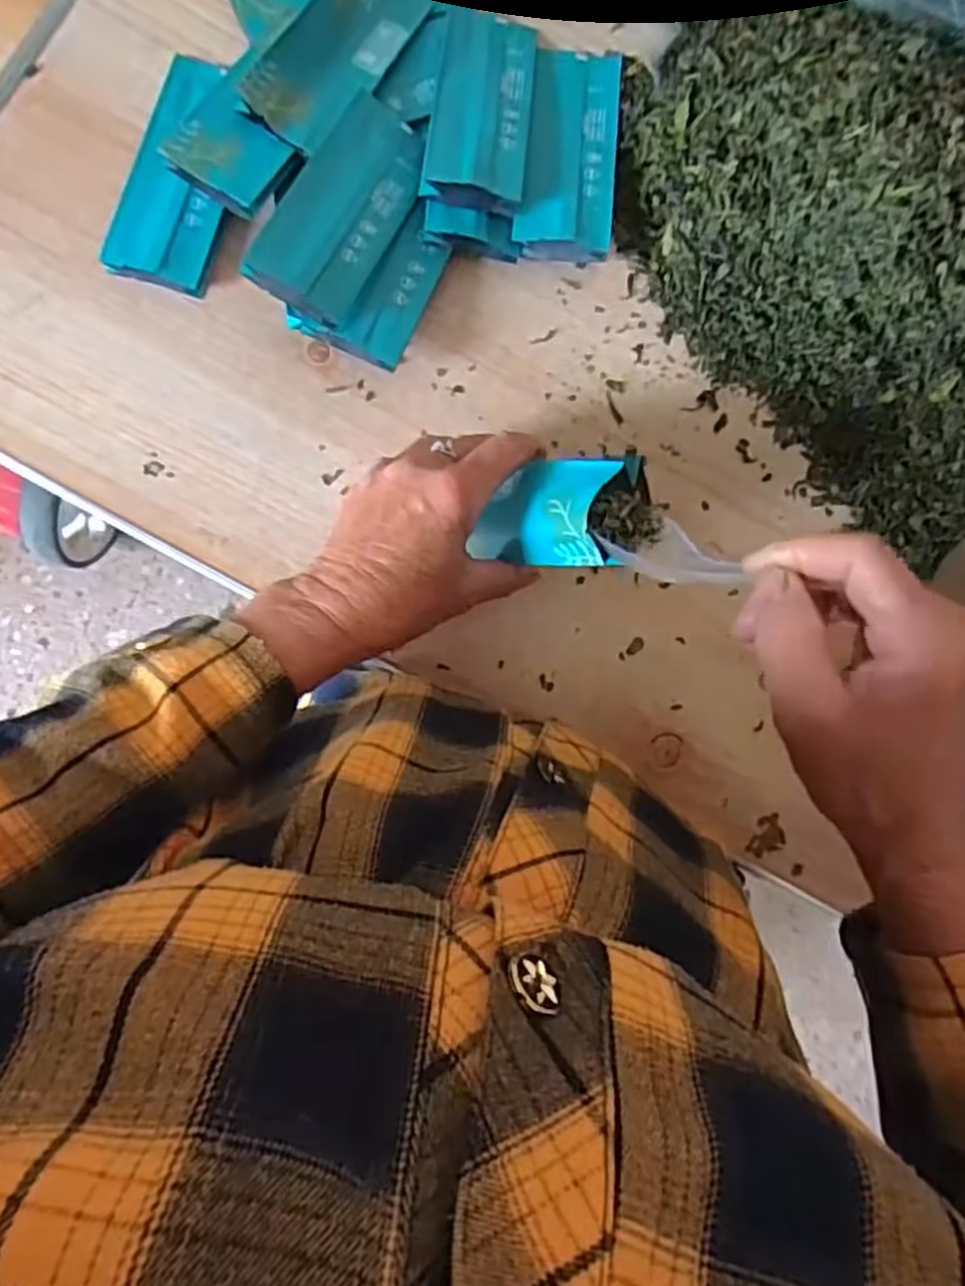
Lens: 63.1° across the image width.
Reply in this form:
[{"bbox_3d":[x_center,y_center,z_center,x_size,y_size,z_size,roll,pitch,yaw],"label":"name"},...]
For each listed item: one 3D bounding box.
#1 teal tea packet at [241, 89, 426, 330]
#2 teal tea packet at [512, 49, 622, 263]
[{"bbox_3d":[-0.072,-0.235,0.420,0.054,0.016,0.135,23,72,-2],"label":"teal tea packet"},{"bbox_3d":[0.052,-0.285,0.451,0.052,0.025,0.134,8,85,-3],"label":"teal tea packet"}]

